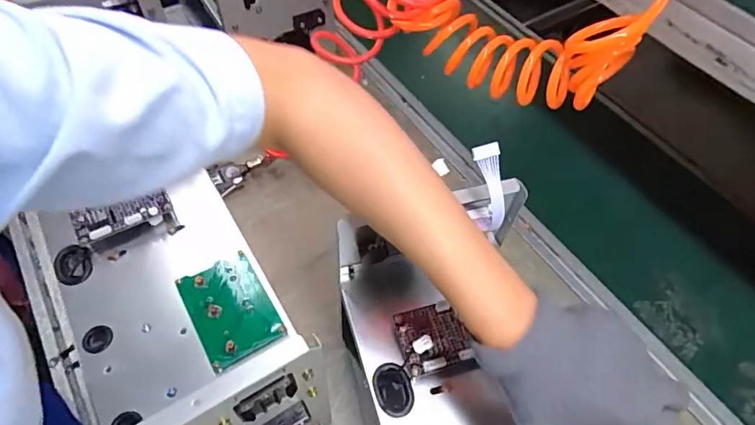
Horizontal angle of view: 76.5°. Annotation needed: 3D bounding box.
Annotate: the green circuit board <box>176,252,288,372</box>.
[{"bbox_3d":[-0.142,0.093,0.463,0.071,0.012,0.106,-27,61,-20],"label":"green circuit board"}]

